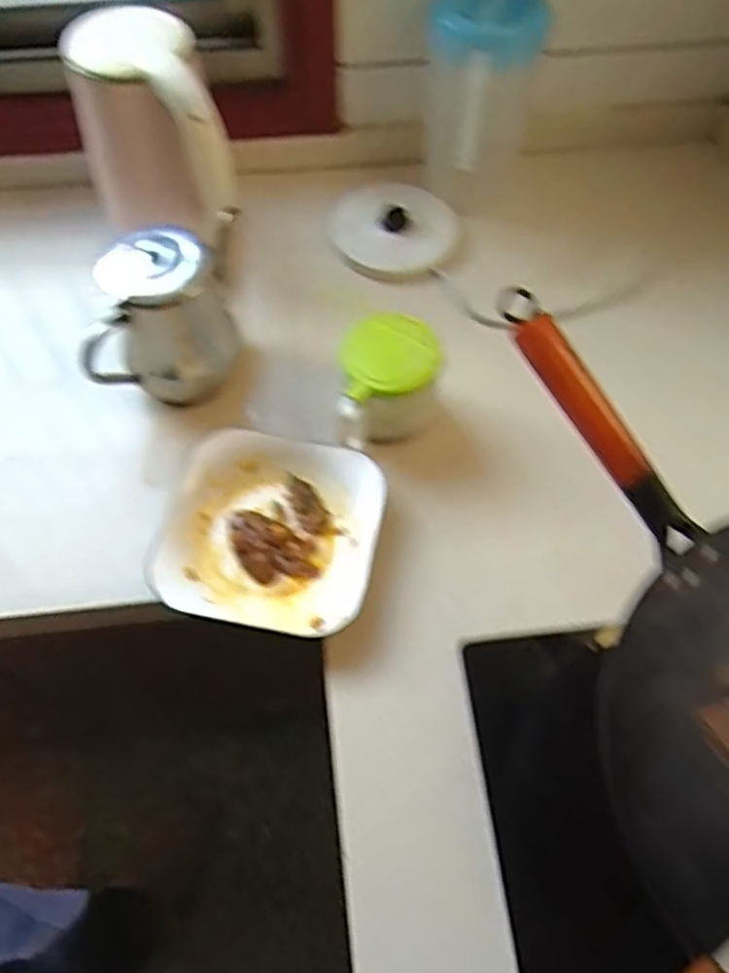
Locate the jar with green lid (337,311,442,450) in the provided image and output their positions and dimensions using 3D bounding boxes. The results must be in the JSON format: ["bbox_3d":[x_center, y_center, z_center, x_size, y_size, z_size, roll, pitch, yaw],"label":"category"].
[{"bbox_3d":[0.023,-0.095,0.692,0.093,0.096,0.104,7,62,4],"label":"jar with green lid"}]

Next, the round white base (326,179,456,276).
[{"bbox_3d":[0.032,-0.309,0.855,0.140,0.027,0.125,-16,63,-8],"label":"round white base"}]

